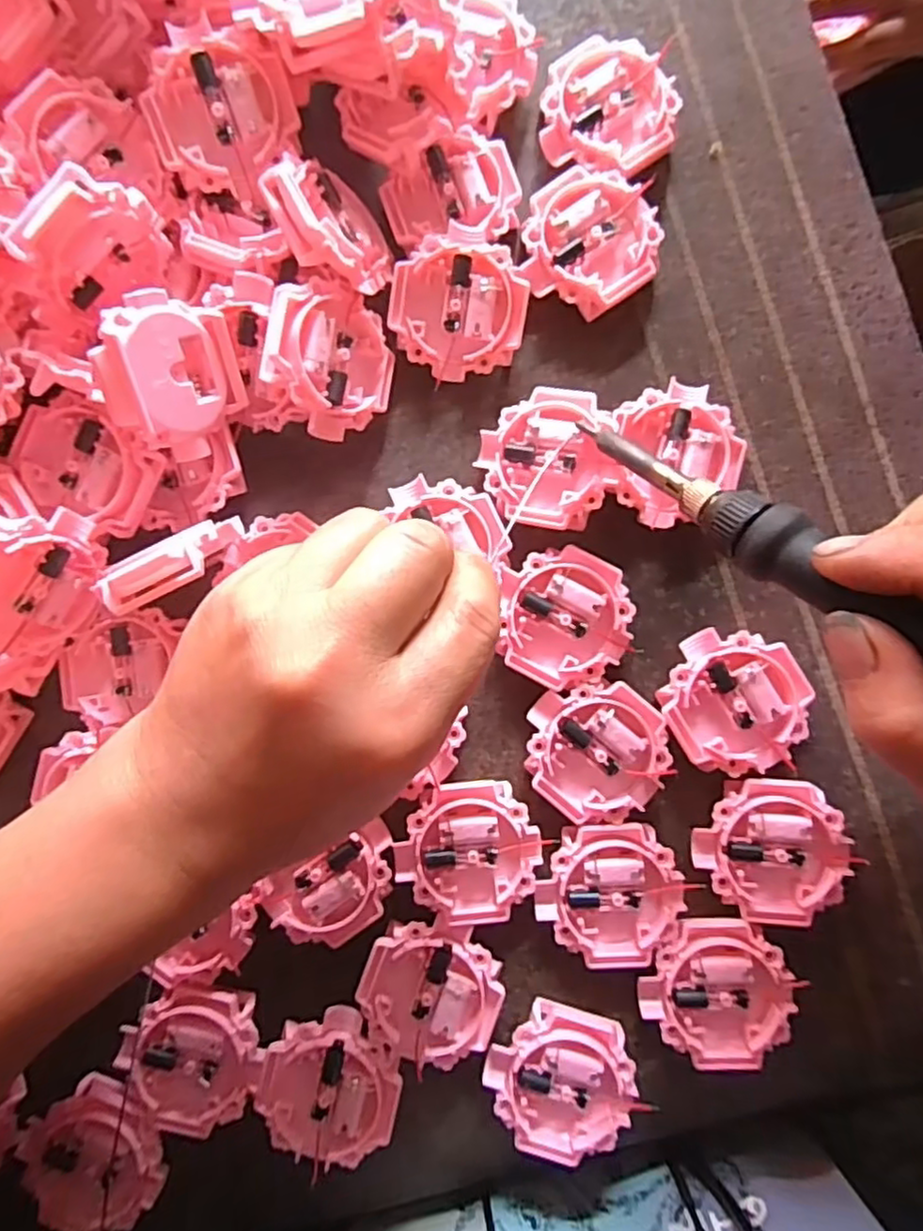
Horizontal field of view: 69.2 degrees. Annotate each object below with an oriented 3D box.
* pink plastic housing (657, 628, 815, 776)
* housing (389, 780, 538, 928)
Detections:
[{"bbox_3d":[0.104,0.033,0.254,0.050,0.012,0.051,0,88,2],"label":"pink plastic housing"},{"bbox_3d":[0.002,0.091,0.257,0.053,0.011,0.051,-12,88,2],"label":"housing"}]

